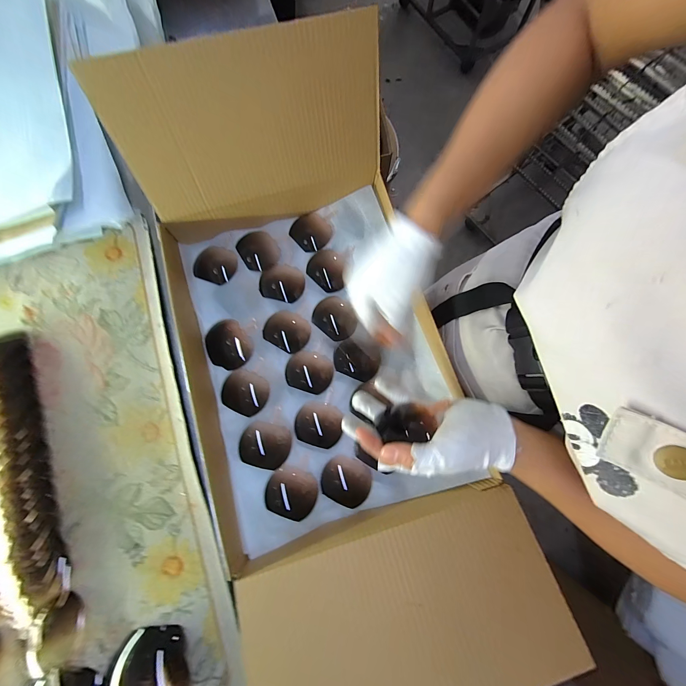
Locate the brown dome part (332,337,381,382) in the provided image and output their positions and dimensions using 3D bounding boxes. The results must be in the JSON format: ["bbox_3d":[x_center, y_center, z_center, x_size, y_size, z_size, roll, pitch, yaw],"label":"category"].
[{"bbox_3d":[0.021,0.023,0.438,0.066,0.019,0.057,20,78,5],"label":"brown dome part"}]

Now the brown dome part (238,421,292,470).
[{"bbox_3d":[-0.107,0.137,0.404,0.064,0.028,0.056,19,78,5],"label":"brown dome part"}]

